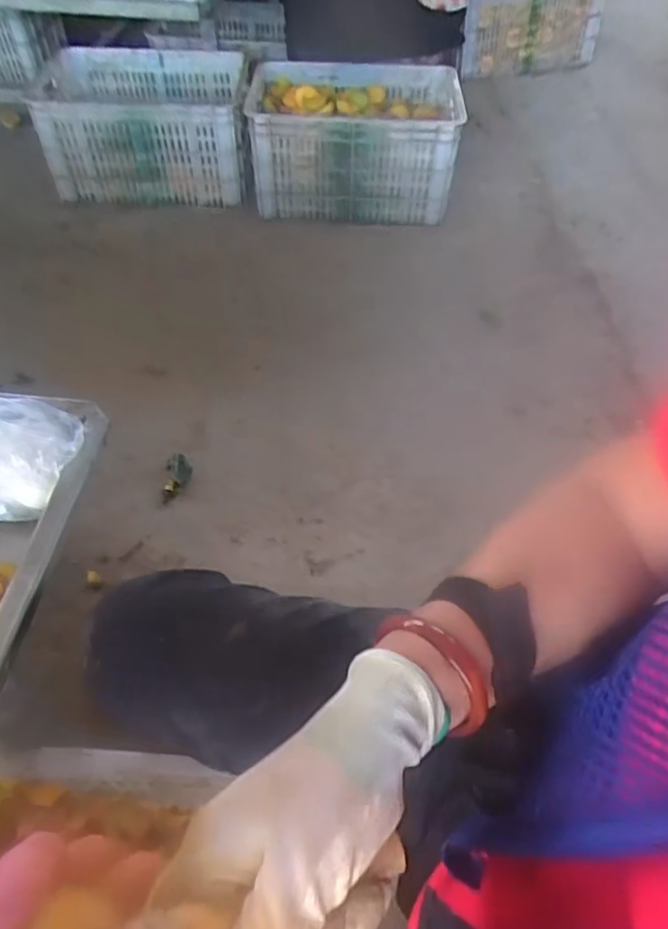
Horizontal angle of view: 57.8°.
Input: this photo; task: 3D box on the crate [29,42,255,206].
[{"bbox_3d":[-0.514,-0.943,1.687,0.539,0.265,0.358,-1,51,-2],"label":"crate"}]

